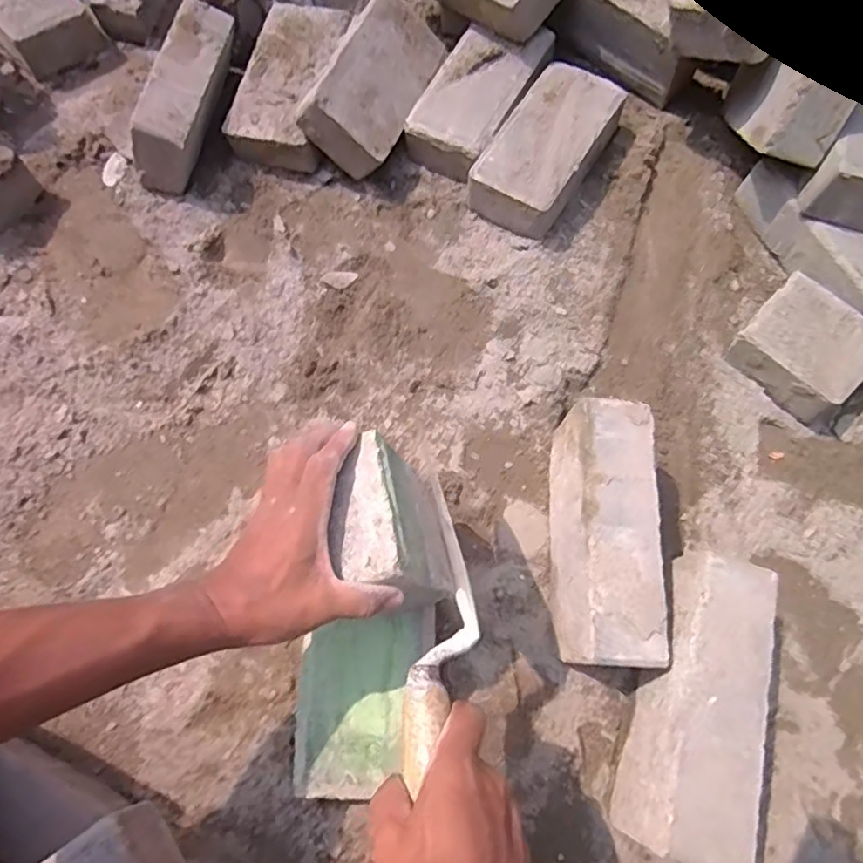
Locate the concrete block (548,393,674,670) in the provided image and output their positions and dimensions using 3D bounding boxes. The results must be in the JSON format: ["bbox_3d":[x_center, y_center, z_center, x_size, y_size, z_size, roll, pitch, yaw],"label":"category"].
[{"bbox_3d":[0.146,0.090,0.529,0.069,0.123,0.216,3,68,1],"label":"concrete block"}]

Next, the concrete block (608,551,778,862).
[{"bbox_3d":[0.207,0.206,0.465,0.069,0.084,0.207,18,69,7],"label":"concrete block"}]

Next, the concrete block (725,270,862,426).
[{"bbox_3d":[0.392,-0.086,0.637,0.105,0.060,0.119,-42,73,-15],"label":"concrete block"}]

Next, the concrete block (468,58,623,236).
[{"bbox_3d":[0.143,-0.342,0.736,0.108,0.070,0.212,34,71,13],"label":"concrete block"}]

